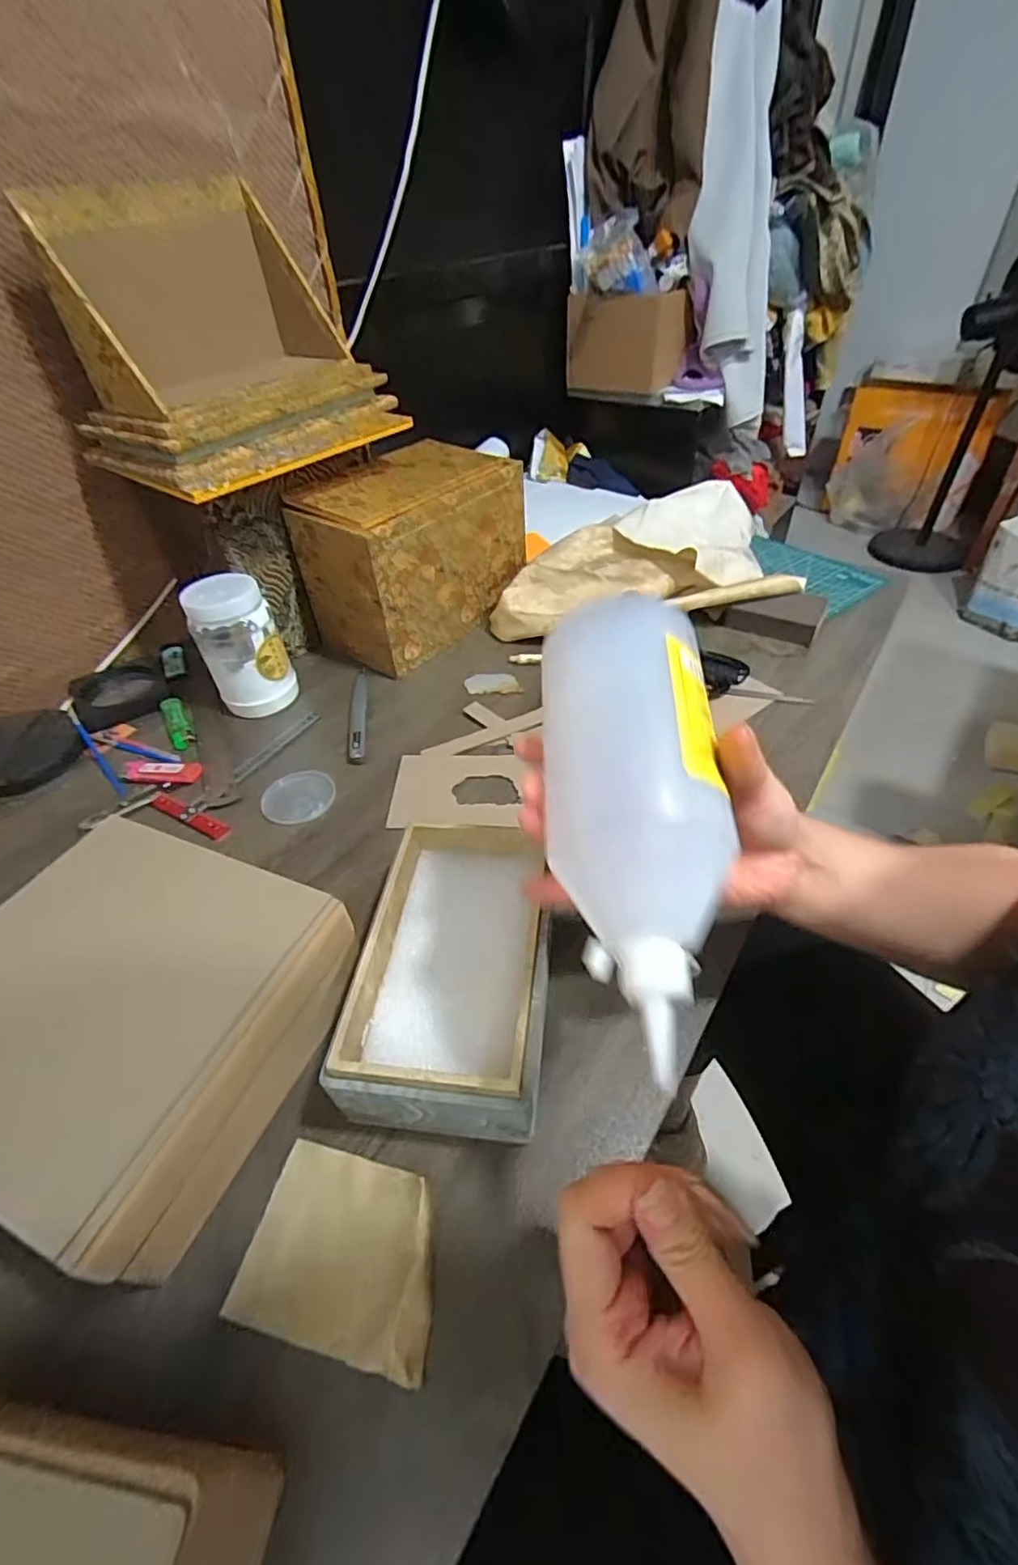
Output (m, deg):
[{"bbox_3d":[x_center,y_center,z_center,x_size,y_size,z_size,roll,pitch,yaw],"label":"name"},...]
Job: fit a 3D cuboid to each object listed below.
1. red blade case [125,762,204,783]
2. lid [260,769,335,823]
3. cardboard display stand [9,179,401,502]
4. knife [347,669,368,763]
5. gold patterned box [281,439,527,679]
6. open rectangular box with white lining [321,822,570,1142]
[{"bbox_3d":[-0.329,-0.011,0.568,0.075,0.009,0.024,0,45,3],"label":"red blade case"},{"bbox_3d":[-0.190,0.011,0.541,0.060,0.010,0.062,-2,45,2],"label":"lid"},{"bbox_3d":[-0.267,-0.418,0.554,0.219,0.183,0.265,29,53,28],"label":"cardboard display stand"},{"bbox_3d":[-0.156,-0.075,0.620,0.019,0.009,0.154,-7,45,-3],"label":"knife"},{"bbox_3d":[-0.103,-0.267,0.695,0.130,0.175,0.243,32,54,30],"label":"gold patterned box"},{"bbox_3d":[-0.032,0.116,0.378,0.107,0.068,0.189,3,45,6],"label":"open rectangular box with white lining"}]

